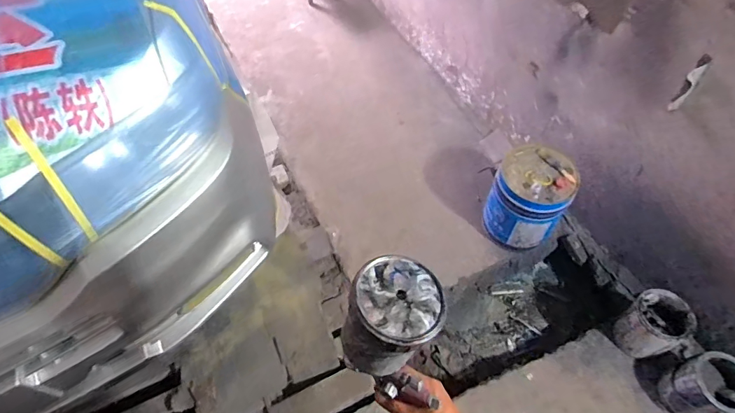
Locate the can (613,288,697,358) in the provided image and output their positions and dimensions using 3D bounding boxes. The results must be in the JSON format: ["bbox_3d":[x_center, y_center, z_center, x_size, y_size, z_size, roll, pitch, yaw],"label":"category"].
[{"bbox_3d":[0.927,0.398,1.395,0.179,0.219,0.164,-1,55,1],"label":"can"}]

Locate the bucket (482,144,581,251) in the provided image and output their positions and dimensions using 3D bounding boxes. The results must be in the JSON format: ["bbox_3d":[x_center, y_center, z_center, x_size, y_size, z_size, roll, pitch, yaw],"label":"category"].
[{"bbox_3d":[0.602,-0.020,1.583,0.257,0.337,0.245,-1,55,1],"label":"bucket"}]

